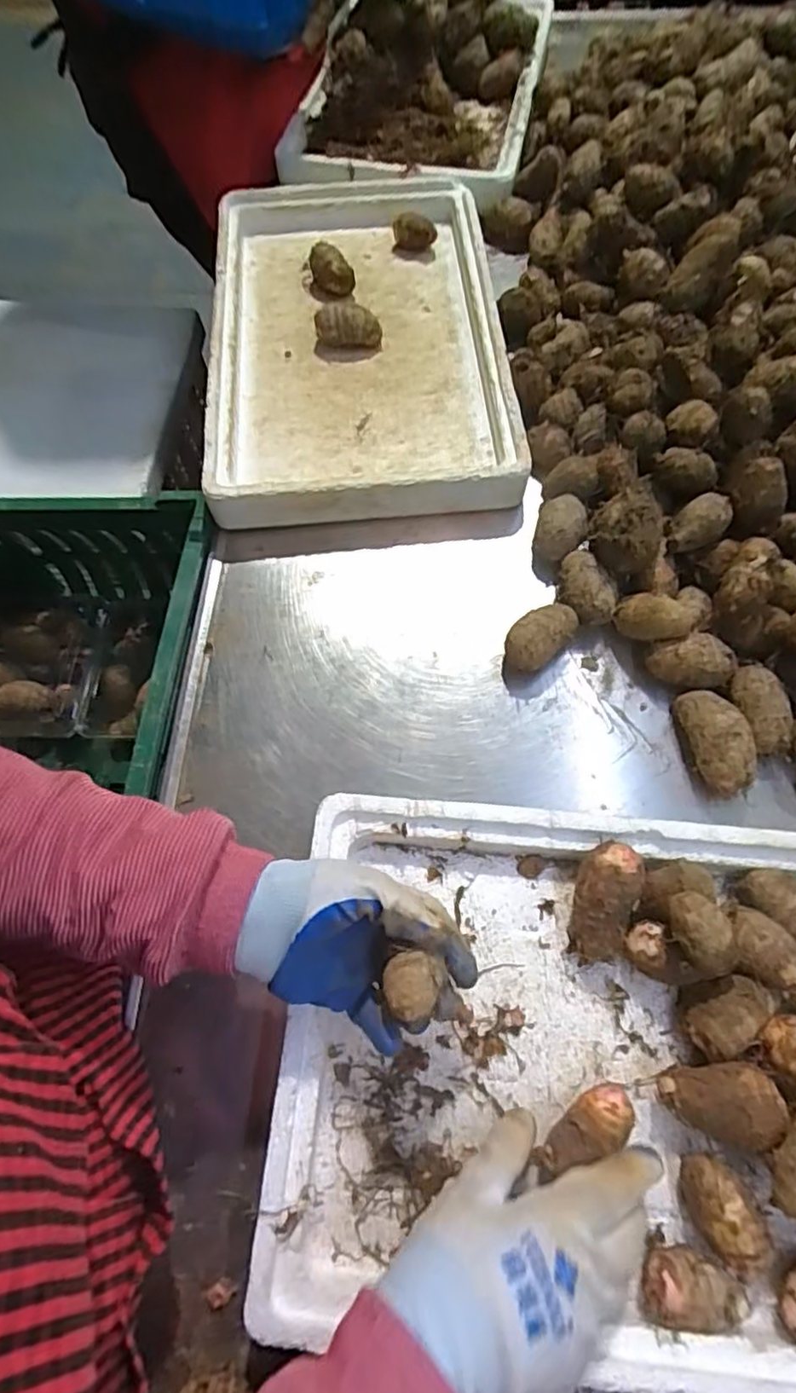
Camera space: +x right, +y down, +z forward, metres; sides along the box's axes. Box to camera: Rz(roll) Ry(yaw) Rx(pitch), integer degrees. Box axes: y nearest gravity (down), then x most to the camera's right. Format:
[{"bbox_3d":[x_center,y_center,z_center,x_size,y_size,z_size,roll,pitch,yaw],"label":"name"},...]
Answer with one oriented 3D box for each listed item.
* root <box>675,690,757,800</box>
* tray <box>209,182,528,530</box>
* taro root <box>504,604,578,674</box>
[{"bbox_3d":[0.241,0.034,0.495,0.037,0.046,0.081,-13,65,-4],"label":"root"},{"bbox_3d":[-0.051,-0.398,0.705,0.295,0.070,0.510,-6,65,0],"label":"tray"},{"bbox_3d":[0.117,-0.050,0.539,0.068,0.043,0.041,-43,70,-16],"label":"taro root"}]

